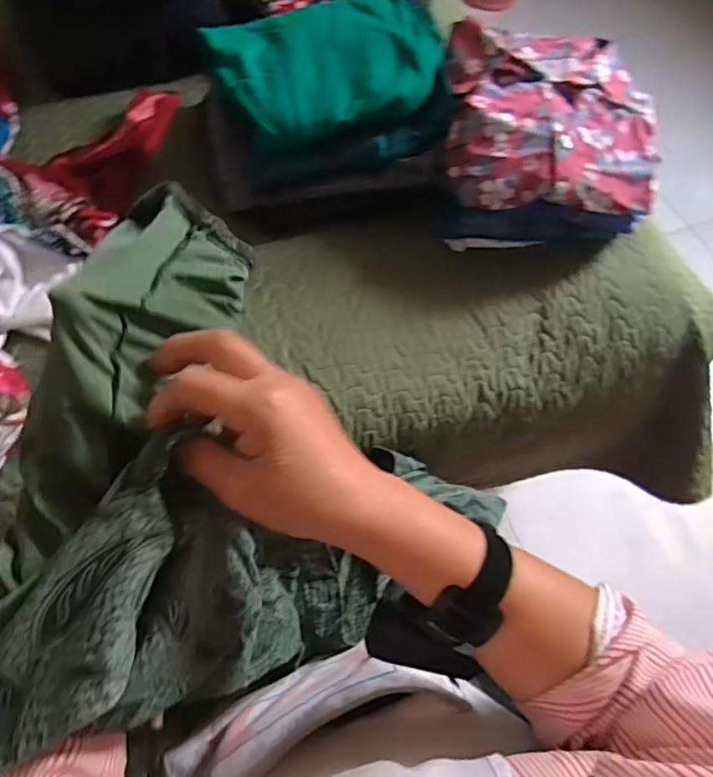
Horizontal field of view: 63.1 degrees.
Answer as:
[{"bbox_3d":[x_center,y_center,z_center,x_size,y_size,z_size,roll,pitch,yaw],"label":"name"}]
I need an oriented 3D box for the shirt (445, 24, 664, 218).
[{"bbox_3d":[0.213,-0.308,0.642,0.230,0.079,0.231,-2,61,-1],"label":"shirt"}]

